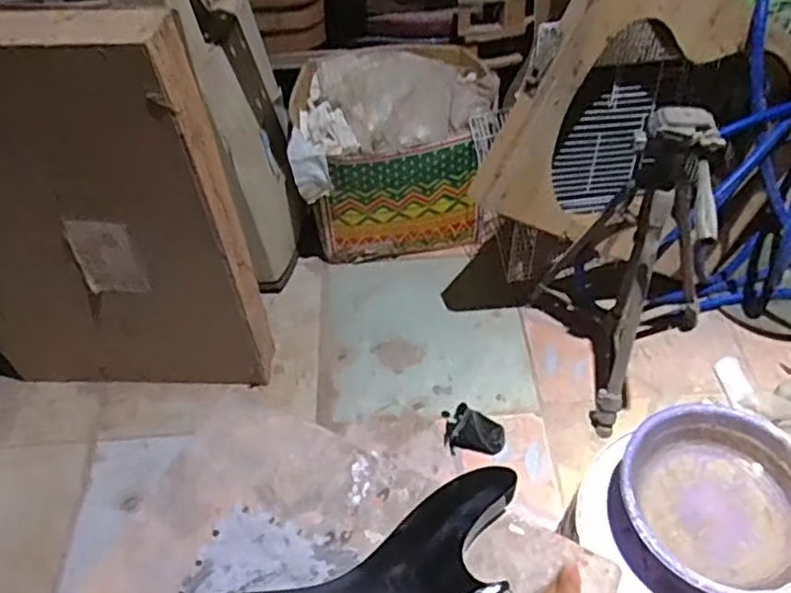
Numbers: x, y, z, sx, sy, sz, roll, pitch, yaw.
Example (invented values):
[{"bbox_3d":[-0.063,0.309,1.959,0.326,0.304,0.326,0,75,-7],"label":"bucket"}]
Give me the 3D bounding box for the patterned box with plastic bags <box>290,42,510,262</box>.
[{"bbox_3d":[-0.003,-0.302,1.422,0.400,0.318,0.335,-7,50,-3],"label":"patterned box with plastic bags"}]

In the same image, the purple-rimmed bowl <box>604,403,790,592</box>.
[{"bbox_3d":[0.329,0.223,0.683,0.192,0.064,0.205,-2,50,2],"label":"purple-rimmed bowl"}]

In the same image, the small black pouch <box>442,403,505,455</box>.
[{"bbox_3d":[0.135,0.231,1.147,0.112,0.045,0.078,6,51,8],"label":"small black pouch"}]

